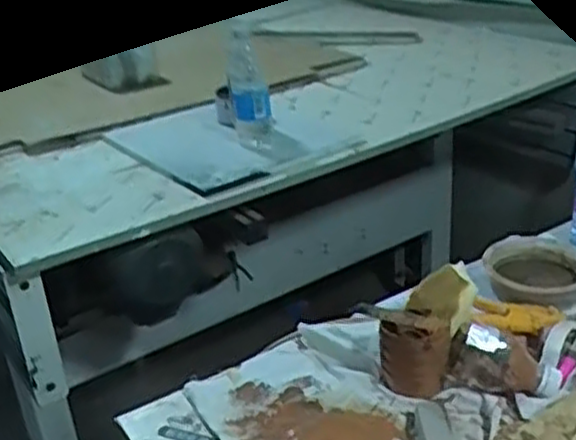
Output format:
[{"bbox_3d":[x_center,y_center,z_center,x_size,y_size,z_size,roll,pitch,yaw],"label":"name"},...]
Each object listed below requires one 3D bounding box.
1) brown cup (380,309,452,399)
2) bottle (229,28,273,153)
[{"bbox_3d":[0.127,0.127,0.763,0.064,0.072,0.059,-3,27,2],"label":"brown cup"},{"bbox_3d":[-0.066,-0.211,1.273,0.070,0.188,0.086,-5,27,0],"label":"bottle"}]

